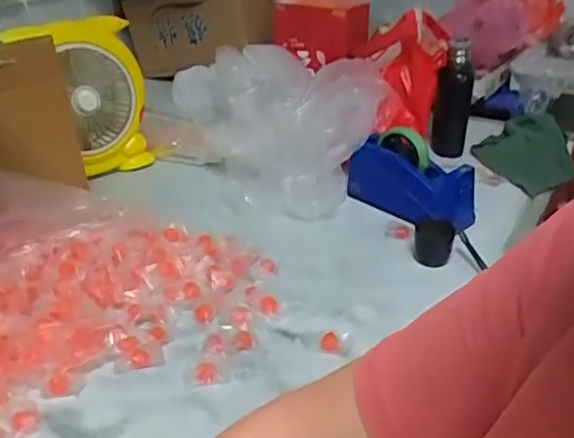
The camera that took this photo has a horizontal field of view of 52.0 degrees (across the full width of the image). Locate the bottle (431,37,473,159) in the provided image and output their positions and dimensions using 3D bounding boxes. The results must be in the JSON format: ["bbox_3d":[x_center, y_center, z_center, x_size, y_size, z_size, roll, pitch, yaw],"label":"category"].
[{"bbox_3d":[0.308,-0.215,1.091,0.067,0.209,0.064,7,31,13],"label":"bottle"}]

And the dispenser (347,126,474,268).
[{"bbox_3d":[0.195,-0.046,0.884,0.117,0.119,0.224,-13,32,-21],"label":"dispenser"}]

